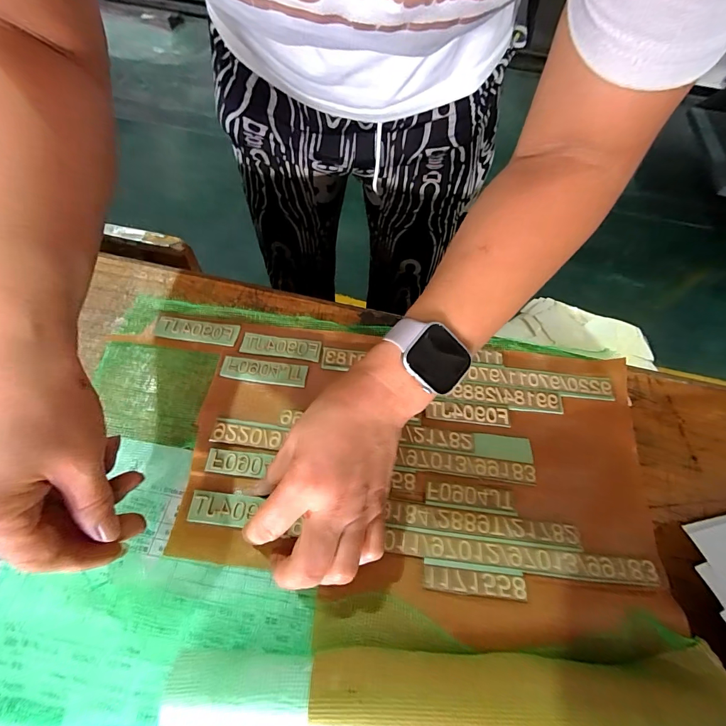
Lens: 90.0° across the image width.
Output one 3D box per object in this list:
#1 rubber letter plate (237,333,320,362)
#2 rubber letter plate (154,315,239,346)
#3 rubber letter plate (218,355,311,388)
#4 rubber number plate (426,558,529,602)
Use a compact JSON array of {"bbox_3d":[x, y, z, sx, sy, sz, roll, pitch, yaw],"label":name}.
[{"bbox_3d":[-0.074,-0.016,0.326,0.070,0.004,0.022,6,61,0],"label":"rubber letter plate"},{"bbox_3d":[-0.151,-0.030,0.330,0.073,0.004,0.021,7,61,0],"label":"rubber letter plate"},{"bbox_3d":[-0.085,0.006,0.313,0.072,0.004,0.021,6,61,0],"label":"rubber letter plate"},{"bbox_3d":[0.074,0.143,0.240,0.065,0.006,0.018,8,61,1],"label":"rubber number plate"}]

